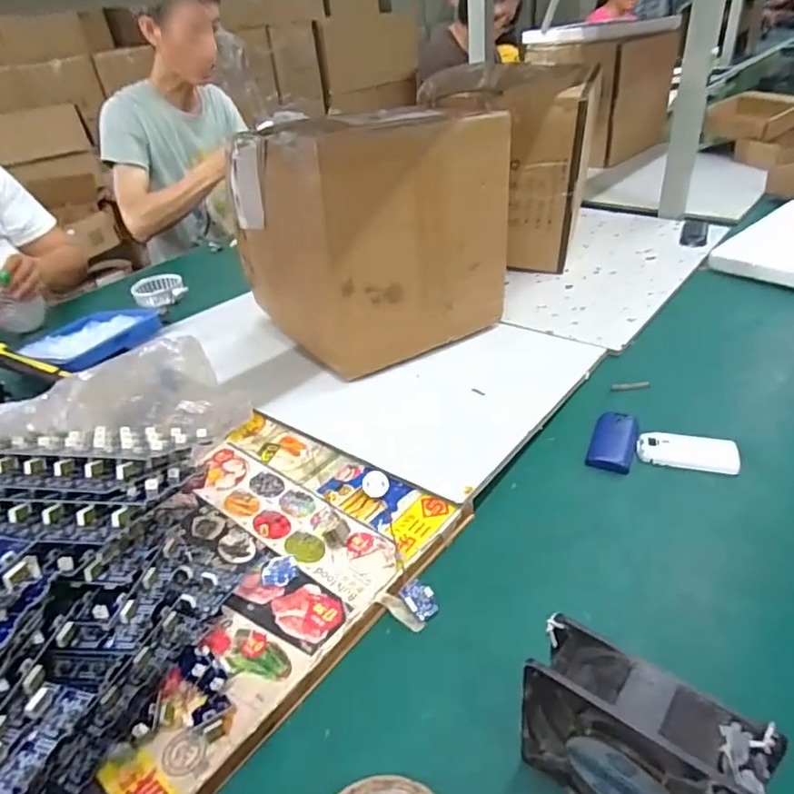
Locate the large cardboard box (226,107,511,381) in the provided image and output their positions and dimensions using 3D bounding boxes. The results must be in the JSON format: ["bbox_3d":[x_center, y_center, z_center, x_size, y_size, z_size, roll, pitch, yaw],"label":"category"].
[{"bbox_3d":[-0.036,-0.222,0.779,0.284,0.287,0.248,-26,38,-25],"label":"large cardboard box"}]

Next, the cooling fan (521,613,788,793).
[{"bbox_3d":[0.133,0.202,0.320,0.129,0.126,0.040,22,44,36],"label":"cooling fan"}]

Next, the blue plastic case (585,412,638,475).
[{"bbox_3d":[0.237,0.046,0.616,0.045,0.013,0.090,11,38,25],"label":"blue plastic case"}]

